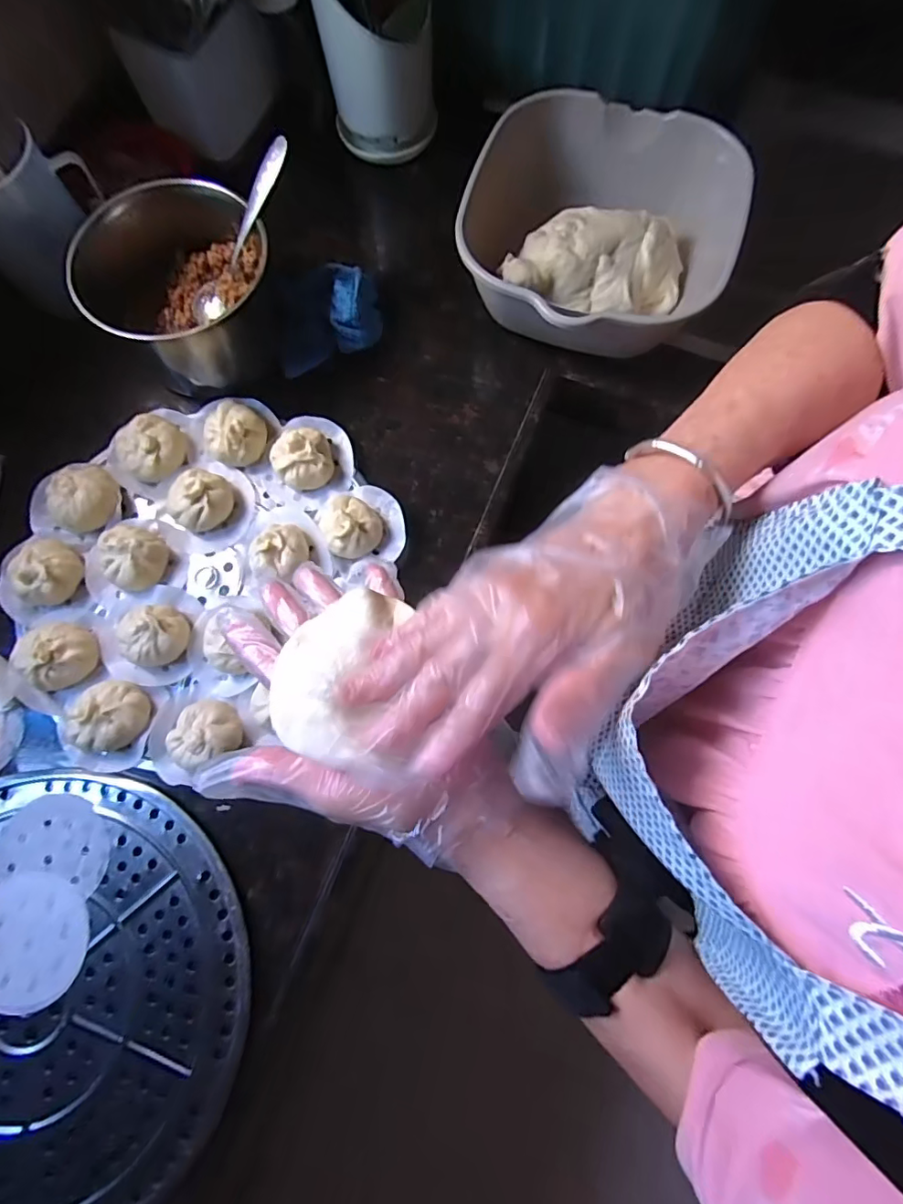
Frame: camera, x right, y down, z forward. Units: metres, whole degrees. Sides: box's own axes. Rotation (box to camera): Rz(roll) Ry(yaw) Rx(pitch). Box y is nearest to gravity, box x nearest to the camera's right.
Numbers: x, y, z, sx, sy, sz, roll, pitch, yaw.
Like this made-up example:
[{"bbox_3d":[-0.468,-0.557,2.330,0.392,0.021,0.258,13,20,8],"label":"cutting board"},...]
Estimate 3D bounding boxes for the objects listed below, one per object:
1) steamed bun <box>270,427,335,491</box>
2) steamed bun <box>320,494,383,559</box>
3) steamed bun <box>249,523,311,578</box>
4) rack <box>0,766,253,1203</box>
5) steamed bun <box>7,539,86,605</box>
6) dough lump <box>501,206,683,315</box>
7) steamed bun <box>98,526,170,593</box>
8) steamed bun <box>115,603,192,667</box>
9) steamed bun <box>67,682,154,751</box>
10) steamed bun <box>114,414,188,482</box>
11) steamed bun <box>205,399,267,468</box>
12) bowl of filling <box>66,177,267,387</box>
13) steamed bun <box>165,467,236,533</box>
[{"bbox_3d":[-0.144,-0.139,0.510,0.055,0.037,0.046,-22,77,-4],"label":"steamed bun"},{"bbox_3d":[-0.095,-0.072,0.494,0.054,0.039,0.058,0,77,1],"label":"steamed bun"},{"bbox_3d":[-0.160,-0.048,0.491,0.052,0.038,0.057,0,77,1],"label":"steamed bun"},{"bbox_3d":[-0.336,0.325,0.430,0.333,0.021,0.348,17,78,5],"label":"rack"},{"bbox_3d":[-0.383,-0.032,0.490,0.054,0.034,0.060,-37,79,-7],"label":"steamed bun"},{"bbox_3d":[0.144,-0.340,0.539,0.177,0.068,0.099,1,77,1],"label":"dough lump"},{"bbox_3d":[-0.300,-0.042,0.494,0.055,0.033,0.057,28,79,7],"label":"steamed bun"},{"bbox_3d":[-0.269,0.030,0.473,0.053,0.038,0.055,0,77,1],"label":"steamed bun"},{"bbox_3d":[-0.296,0.099,0.455,0.055,0.028,0.058,0,77,1],"label":"steamed bun"},{"bbox_3d":[-0.302,-0.155,0.523,0.062,0.031,0.059,0,77,1],"label":"steamed bun"},{"bbox_3d":[-0.215,-0.167,0.519,0.058,0.035,0.056,0,77,1],"label":"steamed bun"},{"bbox_3d":[-0.269,-0.318,0.521,0.162,0.085,0.174,0,77,1],"label":"bowl of filling"},{"bbox_3d":[-0.242,-0.098,0.505,0.058,0.035,0.049,-27,78,-5],"label":"steamed bun"}]

